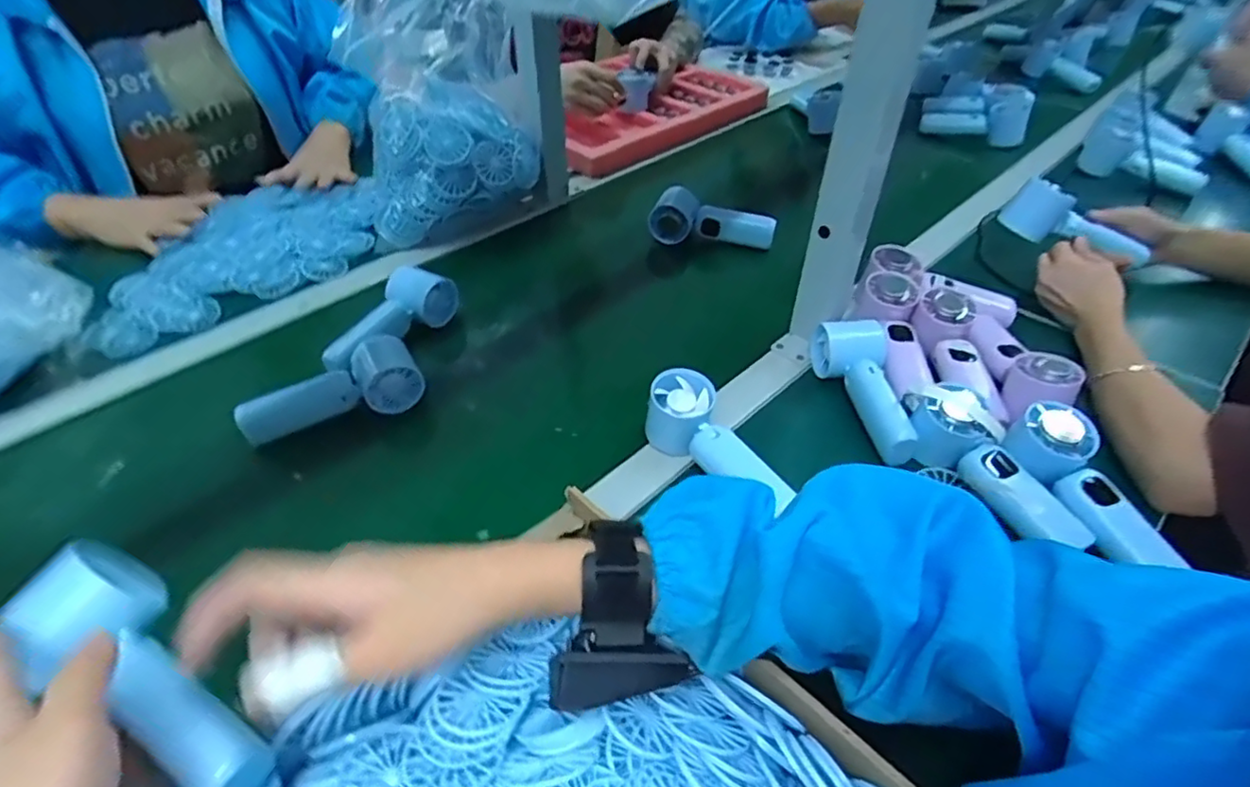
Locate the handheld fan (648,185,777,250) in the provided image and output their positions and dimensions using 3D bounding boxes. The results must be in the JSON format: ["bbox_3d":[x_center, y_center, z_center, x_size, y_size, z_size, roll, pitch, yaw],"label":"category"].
[{"bbox_3d":[0.110,-0.214,0.790,0.153,0.055,0.048,17,49,16],"label":"handheld fan"}]

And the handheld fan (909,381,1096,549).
[{"bbox_3d":[0.289,0.057,0.486,0.048,0.059,0.141,-17,49,-16],"label":"handheld fan"}]

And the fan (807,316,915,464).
[{"bbox_3d":[0.215,-0.005,0.569,0.058,0.045,0.145,0,46,0],"label":"fan"}]

